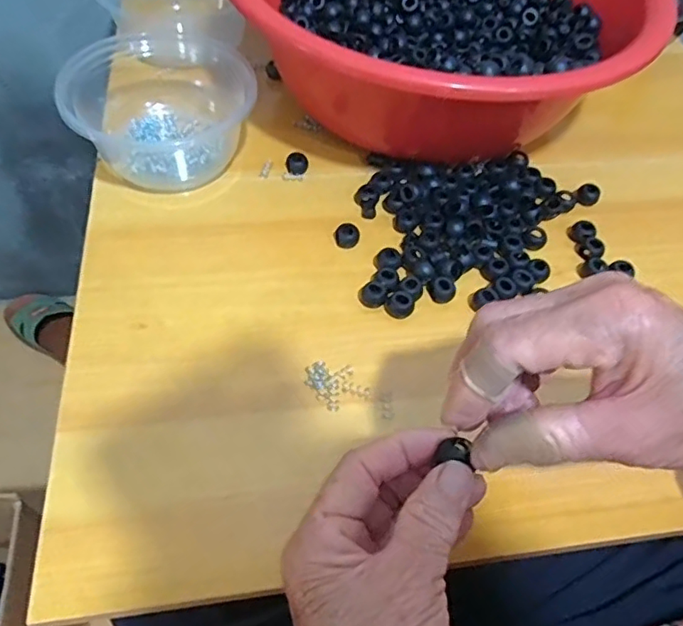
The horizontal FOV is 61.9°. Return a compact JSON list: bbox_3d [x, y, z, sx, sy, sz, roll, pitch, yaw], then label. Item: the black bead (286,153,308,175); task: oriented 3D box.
[{"bbox_3d":[-0.036,-0.121,0.459,0.018,0.012,0.018,1,55,-4],"label":"black bead"}]

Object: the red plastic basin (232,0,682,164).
[{"bbox_3d":[0.087,-0.237,0.481,0.301,0.125,0.311,2,55,-3],"label":"red plastic basin"}]

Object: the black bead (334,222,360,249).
[{"bbox_3d":[0.004,-0.056,0.414,0.018,0.013,0.016,5,55,-1],"label":"black bead"}]

